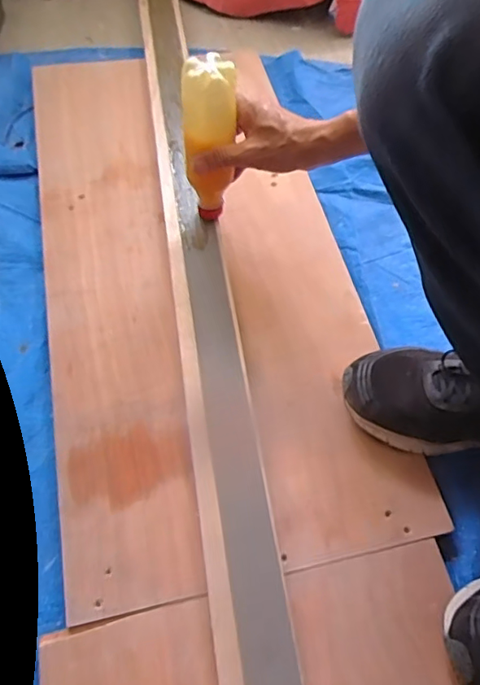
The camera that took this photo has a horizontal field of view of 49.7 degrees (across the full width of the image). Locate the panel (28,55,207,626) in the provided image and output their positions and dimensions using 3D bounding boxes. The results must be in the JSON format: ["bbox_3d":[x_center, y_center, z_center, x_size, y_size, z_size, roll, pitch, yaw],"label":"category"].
[{"bbox_3d":[-0.160,-0.102,0.600,0.155,0.015,0.732,-7,60,-8],"label":"panel"}]

